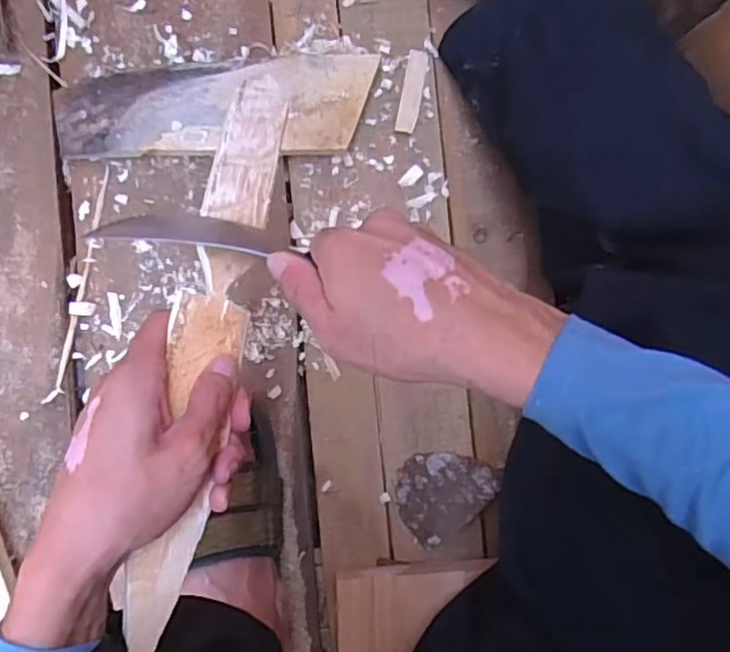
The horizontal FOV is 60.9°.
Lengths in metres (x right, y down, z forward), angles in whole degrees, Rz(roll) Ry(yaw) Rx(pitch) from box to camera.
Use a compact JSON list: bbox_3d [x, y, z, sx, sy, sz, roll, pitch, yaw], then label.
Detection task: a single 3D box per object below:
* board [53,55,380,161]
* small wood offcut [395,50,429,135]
[{"bbox_3d":[-0.129,-0.197,0.558,0.272,0.022,0.088,-4,88,-6],"label":"board"},{"bbox_3d":[0.044,-0.221,0.585,0.019,0.004,0.080,11,86,-5],"label":"small wood offcut"}]

